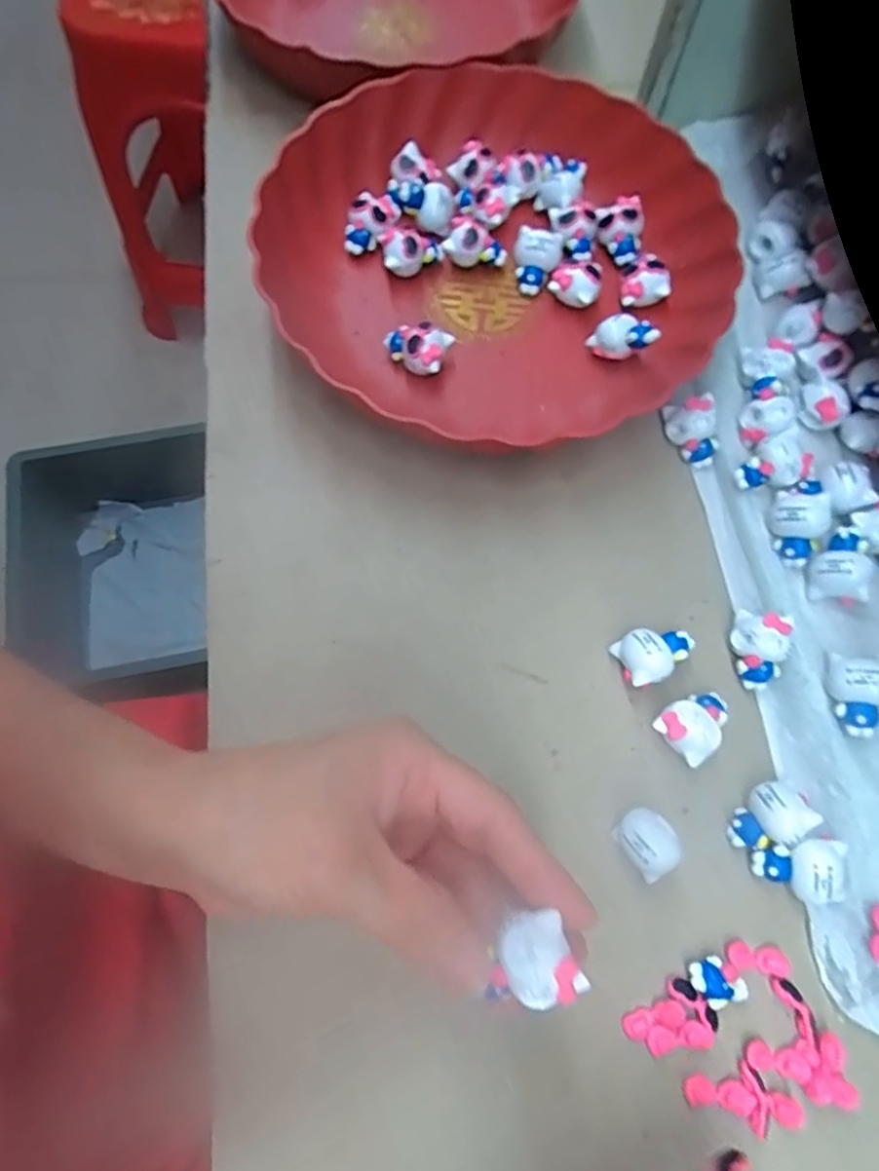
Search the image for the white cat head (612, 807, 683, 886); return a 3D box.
[{"bbox_3d":[0.087,0.107,0.279,0.022,0.023,0.026,-33,74,-12],"label":"white cat head"}]

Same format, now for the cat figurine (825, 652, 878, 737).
[{"bbox_3d":[0.180,0.047,0.288,0.021,0.020,0.032,21,71,6],"label":"cat figurine"}]

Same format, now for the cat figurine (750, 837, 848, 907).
[{"bbox_3d":[0.149,0.116,0.272,0.035,0.015,0.025,7,70,1],"label":"cat figurine"}]

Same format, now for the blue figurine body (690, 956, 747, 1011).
[{"bbox_3d":[0.110,0.159,0.265,0.016,0.012,0.020,-41,76,-15],"label":"blue figurine body"}]

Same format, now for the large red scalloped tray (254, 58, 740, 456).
[{"bbox_3d":[0.029,-0.185,0.363,0.238,0.044,0.218,-19,71,-8],"label":"large red scalloped tray"}]

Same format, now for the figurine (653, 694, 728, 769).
[{"bbox_3d":[0.113,0.061,0.295,0.032,0.018,0.025,-39,75,-14],"label":"figurine"}]

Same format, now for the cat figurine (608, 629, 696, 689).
[{"bbox_3d":[0.099,0.031,0.305,0.035,0.019,0.024,-20,72,-8],"label":"cat figurine"}]

